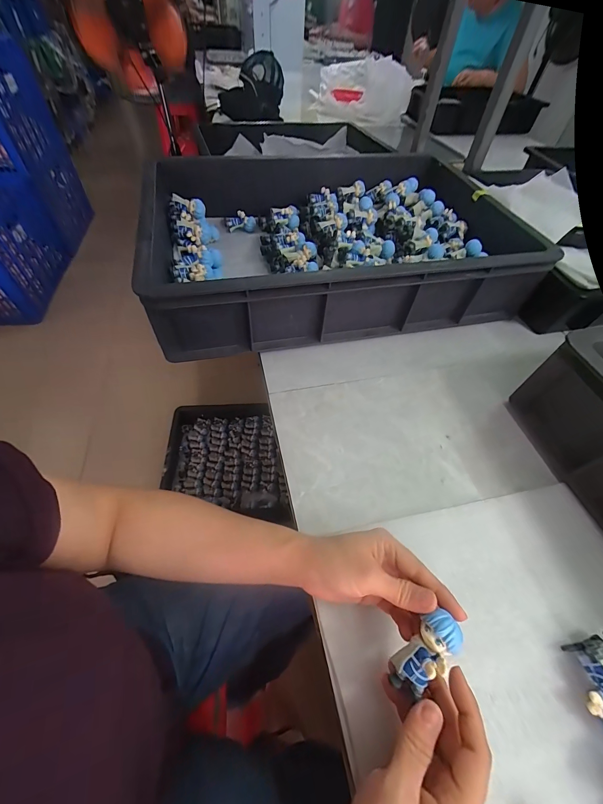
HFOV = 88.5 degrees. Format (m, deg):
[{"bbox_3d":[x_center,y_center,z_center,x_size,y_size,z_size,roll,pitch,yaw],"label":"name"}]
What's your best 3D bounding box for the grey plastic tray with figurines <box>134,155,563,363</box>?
[{"bbox_3d":[0.051,-0.303,0.560,0.590,0.114,0.450,-9,55,-12],"label":"grey plastic tray with figurines"}]

